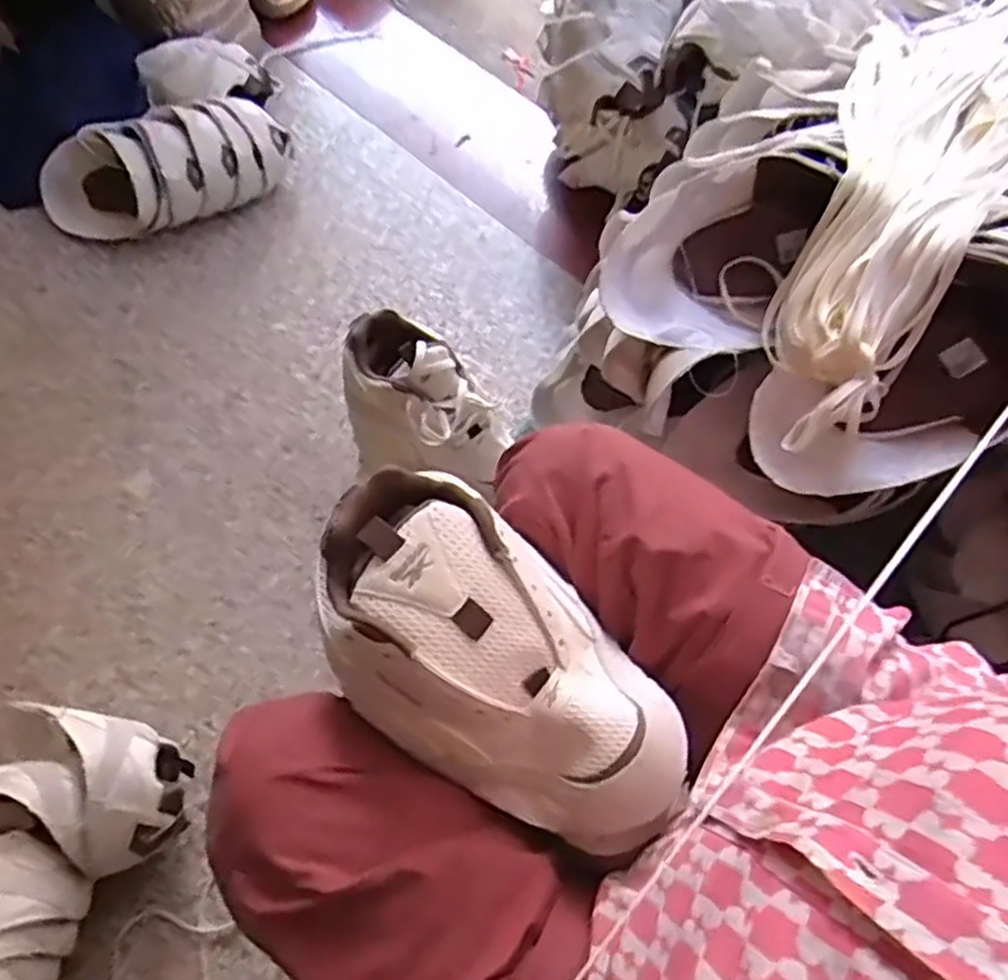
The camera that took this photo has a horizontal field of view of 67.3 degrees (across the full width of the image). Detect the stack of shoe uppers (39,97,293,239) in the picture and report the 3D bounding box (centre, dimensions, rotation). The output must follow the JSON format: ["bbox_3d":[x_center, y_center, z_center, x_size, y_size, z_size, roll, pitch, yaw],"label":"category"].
[{"bbox_3d":[-0.503,-0.466,1.112,0.373,0.135,0.137,-17,65,-6],"label":"stack of shoe uppers"}]

